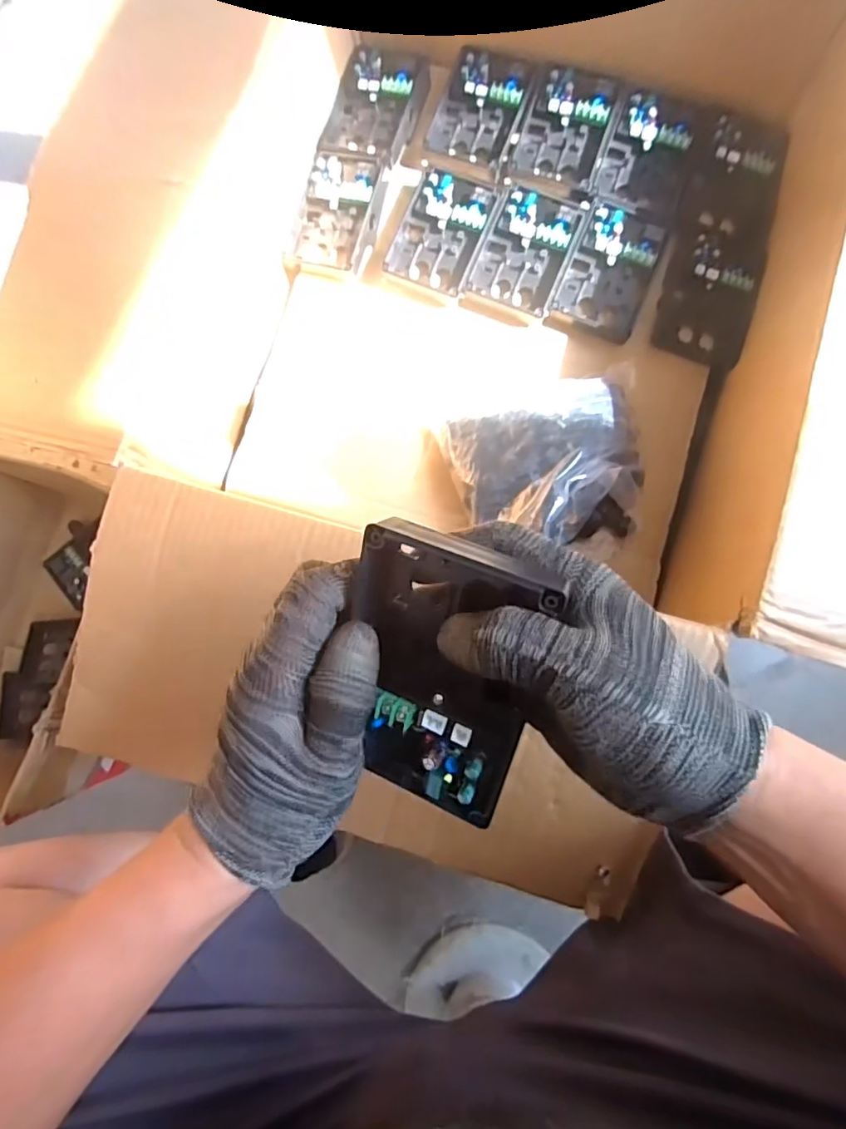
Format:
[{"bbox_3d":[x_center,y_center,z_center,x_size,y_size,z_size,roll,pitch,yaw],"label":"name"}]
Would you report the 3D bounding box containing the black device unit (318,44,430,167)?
[{"bbox_3d":[-0.051,-0.488,0.592,0.085,0.029,0.117,21,85,5],"label":"black device unit"}]

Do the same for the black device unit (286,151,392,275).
[{"bbox_3d":[-0.090,-0.373,0.583,0.085,0.029,0.112,16,85,5],"label":"black device unit"}]

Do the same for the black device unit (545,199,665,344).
[{"bbox_3d":[0.187,-0.296,0.565,0.086,0.029,0.118,20,85,5],"label":"black device unit"}]

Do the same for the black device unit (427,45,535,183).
[{"bbox_3d":[0.059,-0.472,0.579,0.084,0.023,0.107,23,85,6],"label":"black device unit"}]

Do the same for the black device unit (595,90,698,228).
[{"bbox_3d":[0.228,-0.409,0.561,0.088,0.021,0.121,16,85,5],"label":"black device unit"}]

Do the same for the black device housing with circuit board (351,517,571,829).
[{"bbox_3d":[0.006,0.049,0.247,0.083,0.017,0.125,22,116,20],"label":"black device housing with circuit board"}]

